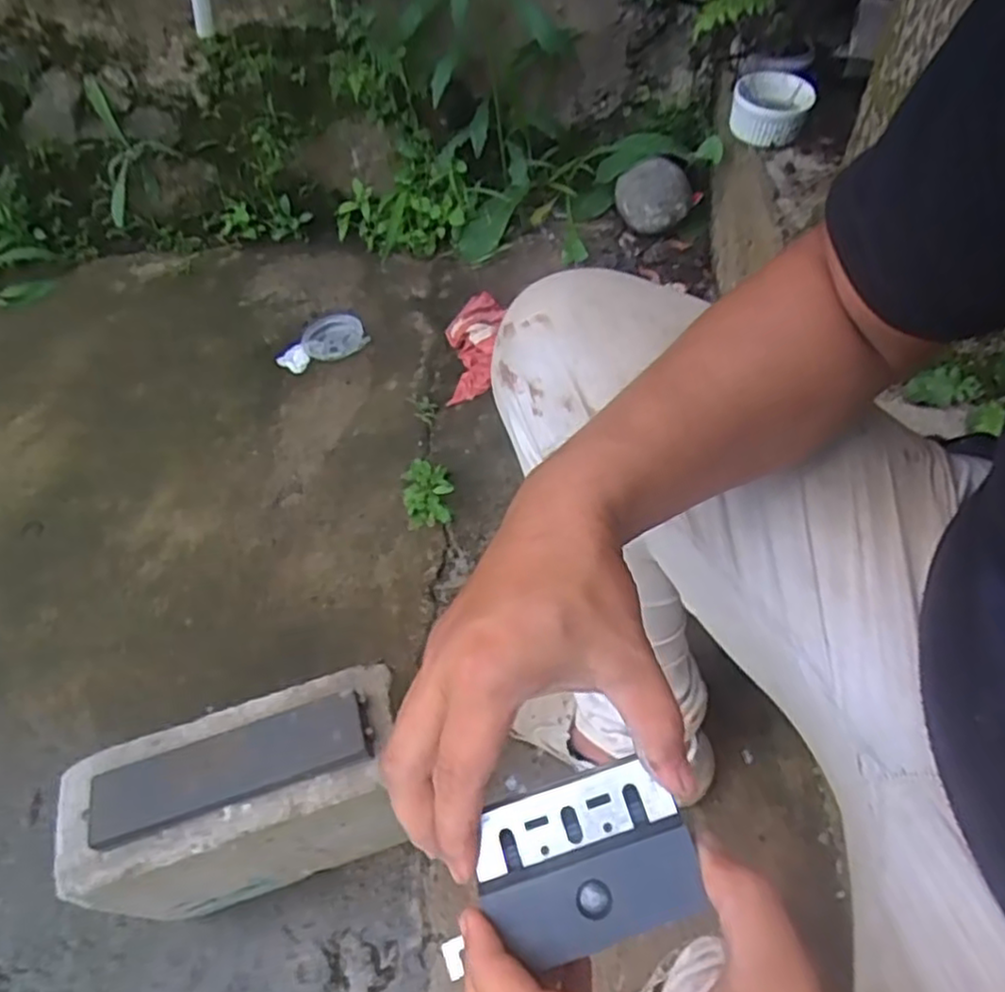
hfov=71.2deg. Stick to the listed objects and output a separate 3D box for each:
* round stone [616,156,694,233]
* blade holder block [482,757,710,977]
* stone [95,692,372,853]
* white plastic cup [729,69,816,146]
[{"bbox_3d":[0.234,-0.460,1.100,0.110,0.093,0.093,6,55,9],"label":"round stone"},{"bbox_3d":[0.031,0.140,0.271,0.078,0.012,0.057,-16,57,-6],"label":"blade holder block"},{"bbox_3d":[-0.199,0.196,0.515,0.196,0.016,0.054,-17,55,-7],"label":"stone"},{"bbox_3d":[0.350,-0.507,0.915,0.098,0.047,0.097,14,57,15],"label":"white plastic cup"}]

